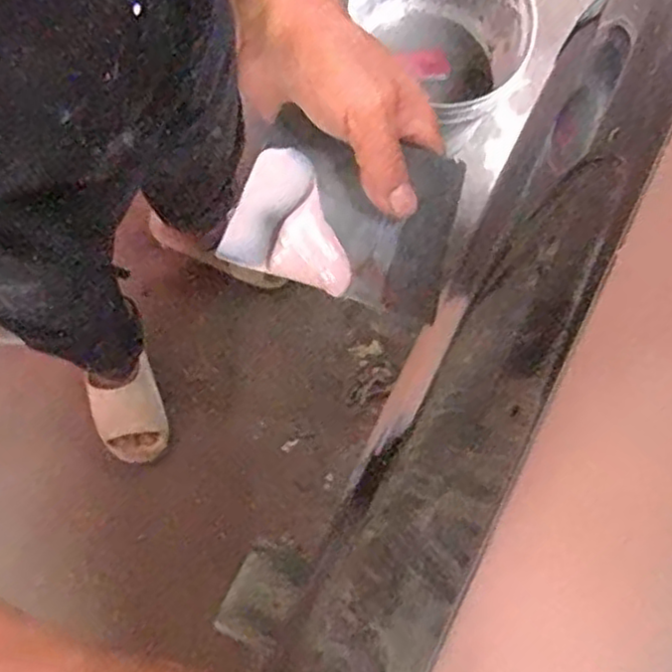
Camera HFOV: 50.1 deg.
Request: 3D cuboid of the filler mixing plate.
[{"bbox_3d":[0.004,-0.062,0.384,0.118,0.011,0.086,13,98,-7],"label":"filler mixing plate"}]

